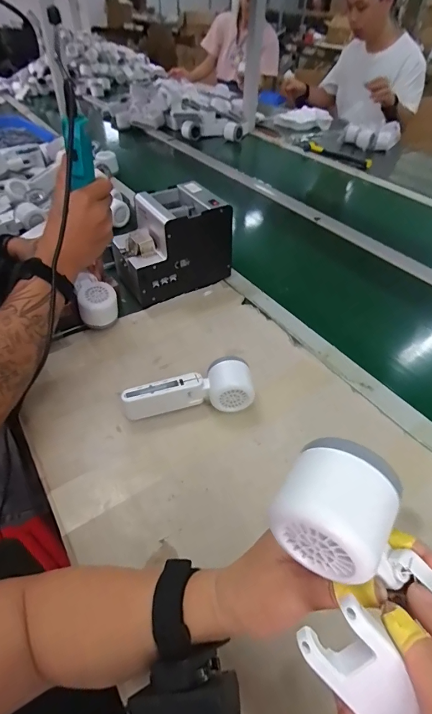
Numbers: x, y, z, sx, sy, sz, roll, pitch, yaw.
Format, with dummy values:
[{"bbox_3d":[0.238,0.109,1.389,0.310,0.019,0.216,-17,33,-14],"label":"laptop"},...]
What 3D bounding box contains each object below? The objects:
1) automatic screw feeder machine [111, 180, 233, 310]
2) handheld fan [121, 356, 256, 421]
[{"bbox_3d":[-0.081,-0.204,0.700,0.181,0.153,0.126,-19,47,-22],"label":"automatic screw feeder machine"},{"bbox_3d":[-0.036,0.042,0.509,0.167,0.054,0.049,-5,43,-8],"label":"handheld fan"}]

